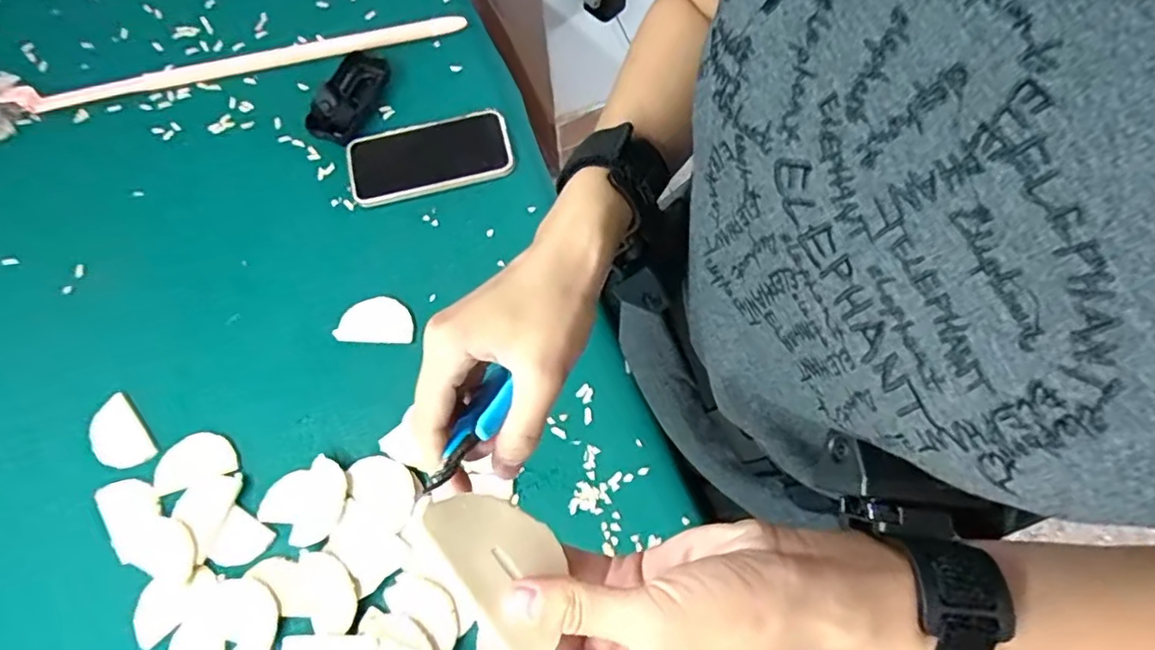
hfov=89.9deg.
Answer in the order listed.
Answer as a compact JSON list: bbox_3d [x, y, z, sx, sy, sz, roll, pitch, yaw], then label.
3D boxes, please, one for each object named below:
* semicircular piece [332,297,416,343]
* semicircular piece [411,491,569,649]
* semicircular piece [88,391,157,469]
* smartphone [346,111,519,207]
[{"bbox_3d":[-0.190,-0.006,0.545,0.072,0.005,0.044,1,73,1],"label":"semicircular piece"},{"bbox_3d":[-0.028,0.090,0.224,0.042,0.005,0.070,-24,60,-41],"label":"semicircular piece"},{"bbox_3d":[-0.412,0.099,0.517,0.045,0.011,0.067,-40,75,-10],"label":"semicircular piece"},{"bbox_3d":[-0.150,-0.173,0.590,0.160,0.014,0.080,-14,79,-5],"label":"smartphone"}]

